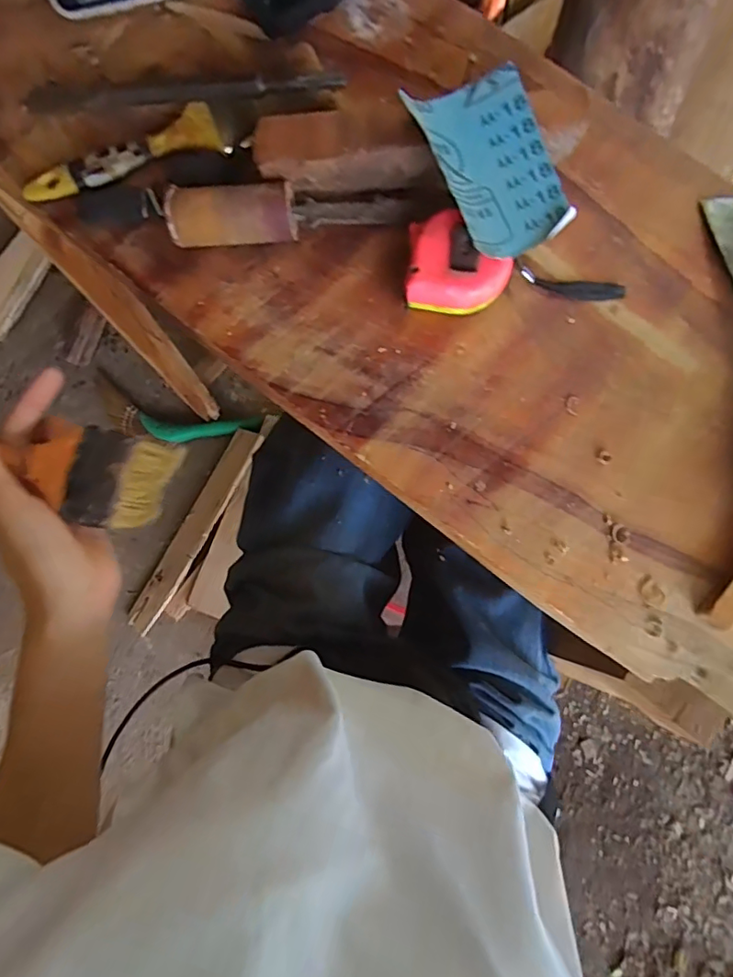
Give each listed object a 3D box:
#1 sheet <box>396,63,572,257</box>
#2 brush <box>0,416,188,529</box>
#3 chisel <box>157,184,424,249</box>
[{"bbox_3d":[0.083,-0.207,0.348,0.072,0.034,0.110,-22,77,-5],"label":"sheet"},{"bbox_3d":[-0.202,-0.017,0.316,0.168,0.025,0.057,13,76,-15],"label":"brush"},{"bbox_3d":[-0.049,-0.187,0.363,0.159,0.038,0.030,-10,81,-2],"label":"chisel"}]

